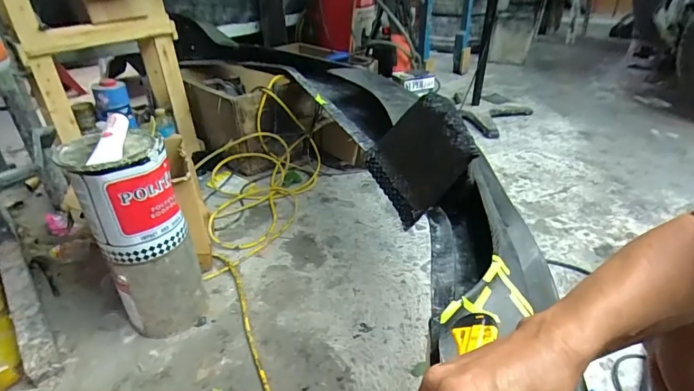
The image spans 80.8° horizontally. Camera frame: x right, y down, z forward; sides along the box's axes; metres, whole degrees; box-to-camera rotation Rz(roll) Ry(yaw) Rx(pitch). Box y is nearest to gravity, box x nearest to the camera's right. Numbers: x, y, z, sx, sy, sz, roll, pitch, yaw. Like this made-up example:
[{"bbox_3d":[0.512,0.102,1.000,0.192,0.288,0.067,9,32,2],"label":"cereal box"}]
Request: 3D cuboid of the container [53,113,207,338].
[{"bbox_3d":[-0.399,0.084,0.806,0.157,0.430,0.139,-19,36,-26],"label":"container"}]

